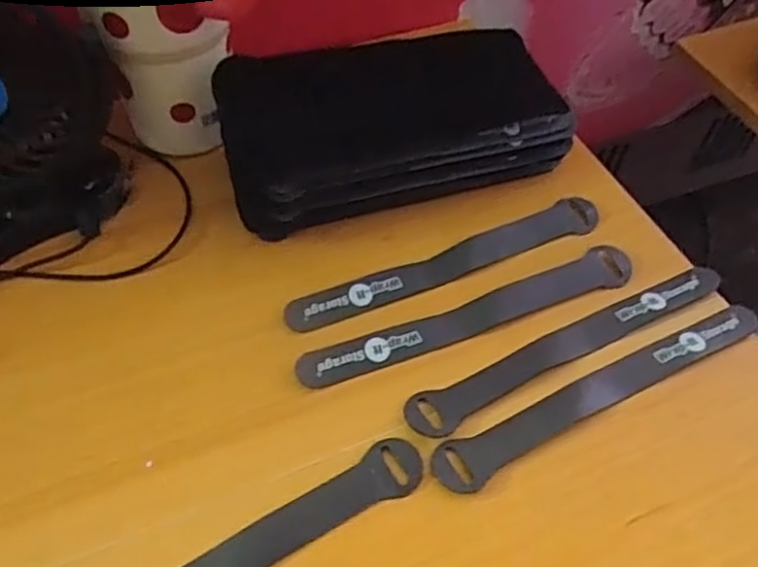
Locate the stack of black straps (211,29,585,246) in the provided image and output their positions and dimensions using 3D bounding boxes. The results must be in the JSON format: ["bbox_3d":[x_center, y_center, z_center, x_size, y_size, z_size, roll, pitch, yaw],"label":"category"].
[{"bbox_3d":[0.013,-0.092,0.391,0.202,0.072,0.073,-15,56,-12],"label":"stack of black straps"}]

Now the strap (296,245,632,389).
[{"bbox_3d":[0.051,0.018,0.357,0.194,0.005,0.024,-20,57,-15],"label":"strap"}]

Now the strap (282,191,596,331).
[{"bbox_3d":[0.040,-0.013,0.379,0.193,0.006,0.025,-19,57,-15],"label":"strap"}]

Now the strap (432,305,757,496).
[{"bbox_3d":[0.114,0.053,0.334,0.194,0.004,0.025,-24,58,-17],"label":"strap"}]

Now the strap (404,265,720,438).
[{"bbox_3d":[0.102,0.031,0.346,0.191,0.004,0.023,-22,58,-16],"label":"strap"}]

